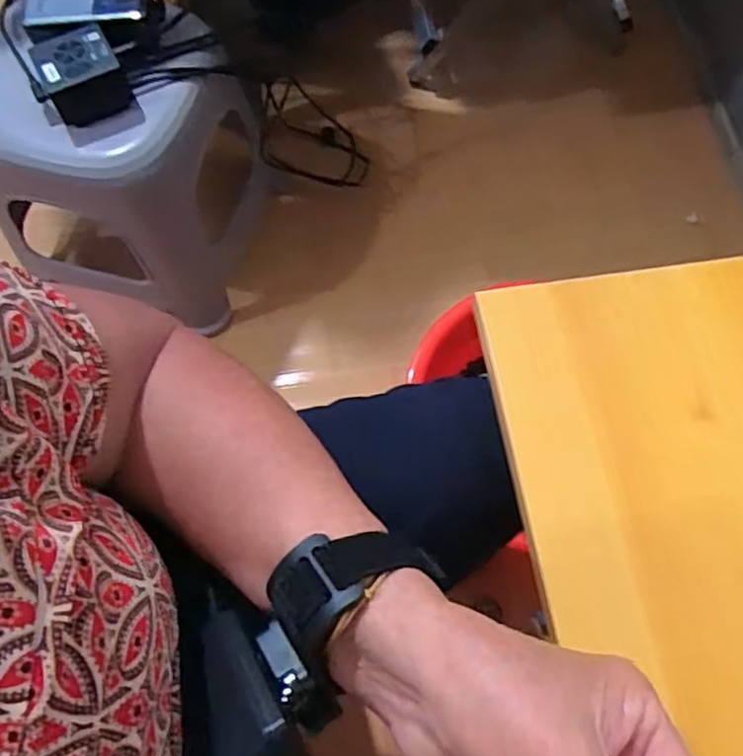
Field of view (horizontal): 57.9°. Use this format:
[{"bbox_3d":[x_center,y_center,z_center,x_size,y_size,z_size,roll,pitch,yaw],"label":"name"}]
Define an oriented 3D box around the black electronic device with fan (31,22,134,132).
[{"bbox_3d":[-0.286,-0.299,0.663,0.072,0.059,0.069,-27,71,-10],"label":"black electronic device with fan"}]

